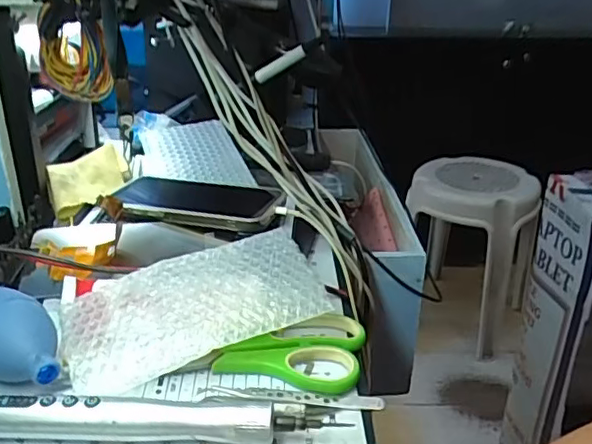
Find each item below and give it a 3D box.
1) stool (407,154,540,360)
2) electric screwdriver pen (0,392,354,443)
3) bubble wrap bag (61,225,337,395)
[{"bbox_3d":[0.462,0.073,1.627,0.332,0.442,0.341,13,29,24],"label":"stool"},{"bbox_3d":[-0.082,0.105,0.319,0.200,0.019,0.018,0,26,-1],"label":"electric screwdriver pen"},{"bbox_3d":[-0.067,0.051,0.382,0.162,0.010,0.084,-17,47,-12],"label":"bubble wrap bag"}]

